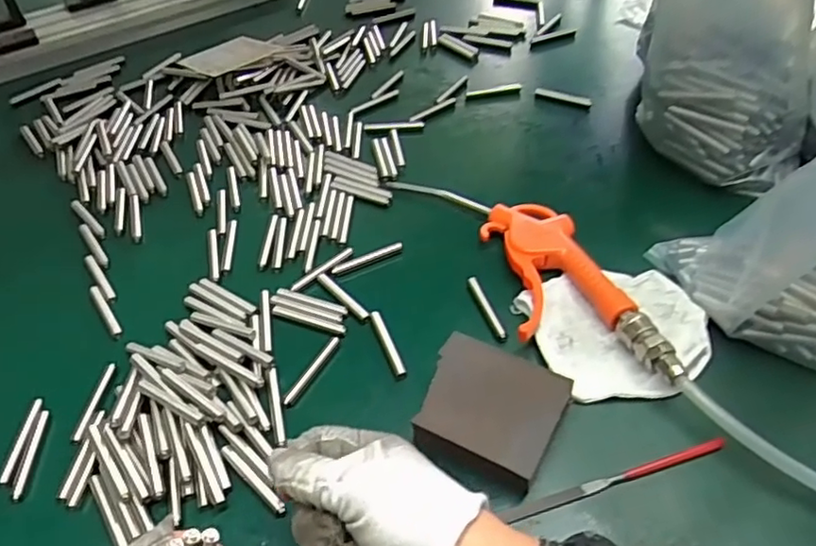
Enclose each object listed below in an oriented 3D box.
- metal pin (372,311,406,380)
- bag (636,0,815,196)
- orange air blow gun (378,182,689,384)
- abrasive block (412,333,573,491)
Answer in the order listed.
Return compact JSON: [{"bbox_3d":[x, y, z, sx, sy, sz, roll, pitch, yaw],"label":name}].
[{"bbox_3d":[-0.014,0.049,0.431,0.007,0.009,0.055,-18,47,-11],"label":"metal pin"},{"bbox_3d":[0.245,-0.162,0.481,0.134,0.181,0.079,20,52,23],"label":"bag"},{"bbox_3d":[0.088,-0.012,0.464,0.090,0.023,0.263,-23,49,-15],"label":"orange air blow gun"},{"bbox_3d":[0.050,0.082,0.379,0.078,0.029,0.072,18,51,21],"label":"abrasive block"}]

